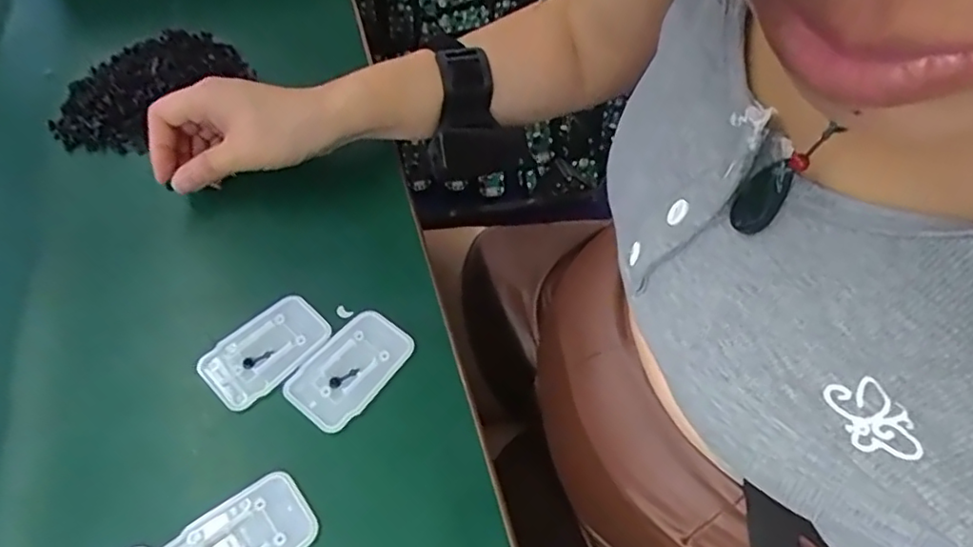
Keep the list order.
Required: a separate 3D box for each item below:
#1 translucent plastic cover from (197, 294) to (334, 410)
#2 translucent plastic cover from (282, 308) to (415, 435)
[{"bbox_3d":[-0.126,0.042,0.352,0.042,0.007,0.068,36,64,24],"label":"translucent plastic cover"},{"bbox_3d":[-0.076,0.052,0.347,0.044,0.004,0.069,33,63,23],"label":"translucent plastic cover"}]

